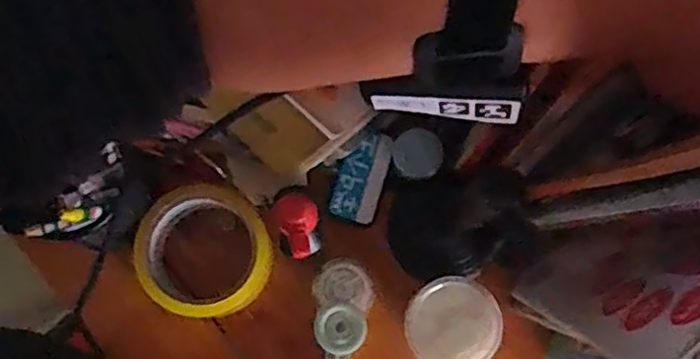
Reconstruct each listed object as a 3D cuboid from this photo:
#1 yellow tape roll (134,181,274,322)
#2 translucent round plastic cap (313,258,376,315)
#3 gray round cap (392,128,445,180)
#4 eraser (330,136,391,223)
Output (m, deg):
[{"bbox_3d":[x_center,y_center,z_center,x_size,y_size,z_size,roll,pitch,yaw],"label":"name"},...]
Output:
[{"bbox_3d":[-0.111,0.056,0.500,0.095,0.046,0.096,0,78,0],"label":"yellow tape roll"},{"bbox_3d":[-0.004,0.082,0.509,0.046,0.012,0.038,6,78,2],"label":"translucent round plastic cap"},{"bbox_3d":[0.055,-0.020,0.525,0.037,0.011,0.039,0,78,0],"label":"gray round cap"},{"bbox_3d":[0.010,-0.002,0.531,0.037,0.013,0.070,16,78,4],"label":"eraser"}]

